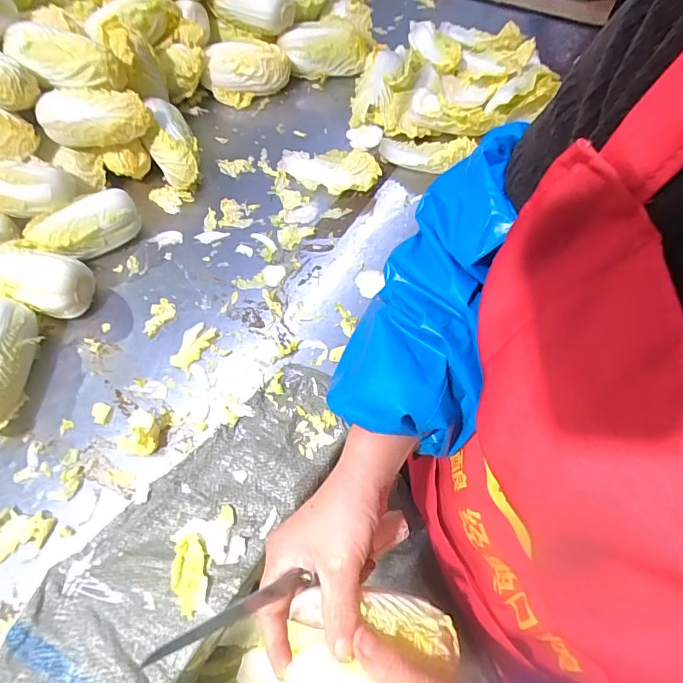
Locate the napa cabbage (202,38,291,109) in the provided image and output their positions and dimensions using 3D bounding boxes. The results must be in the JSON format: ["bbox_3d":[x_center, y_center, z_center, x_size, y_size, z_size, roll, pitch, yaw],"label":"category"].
[{"bbox_3d":[-0.145,-0.411,0.718,0.132,0.063,0.064,-12,64,-5],"label":"napa cabbage"}]

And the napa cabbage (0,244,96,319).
[{"bbox_3d":[-0.354,-0.071,0.553,0.107,0.072,0.071,13,64,7],"label":"napa cabbage"}]

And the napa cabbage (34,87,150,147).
[{"bbox_3d":[-0.310,-0.284,0.592,0.130,0.060,0.055,-3,64,-1],"label":"napa cabbage"}]

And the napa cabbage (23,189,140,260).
[{"bbox_3d":[-0.319,-0.144,0.591,0.129,0.067,0.062,-24,65,-11],"label":"napa cabbage"}]

